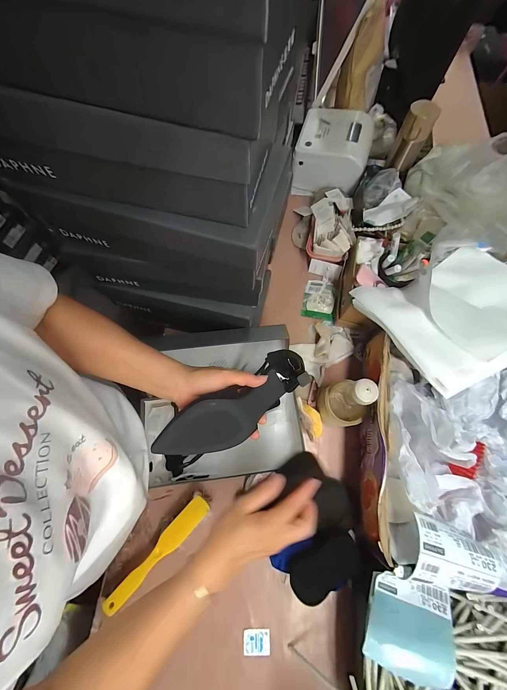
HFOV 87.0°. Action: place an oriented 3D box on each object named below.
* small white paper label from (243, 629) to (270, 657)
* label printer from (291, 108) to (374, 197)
[{"bbox_3d":[0.005,0.519,0.466,0.046,0.005,0.034,1,58,-4],"label":"small white paper label"},{"bbox_3d":[0.224,-0.542,0.759,0.193,0.128,0.174,16,72,6],"label":"label printer"}]

